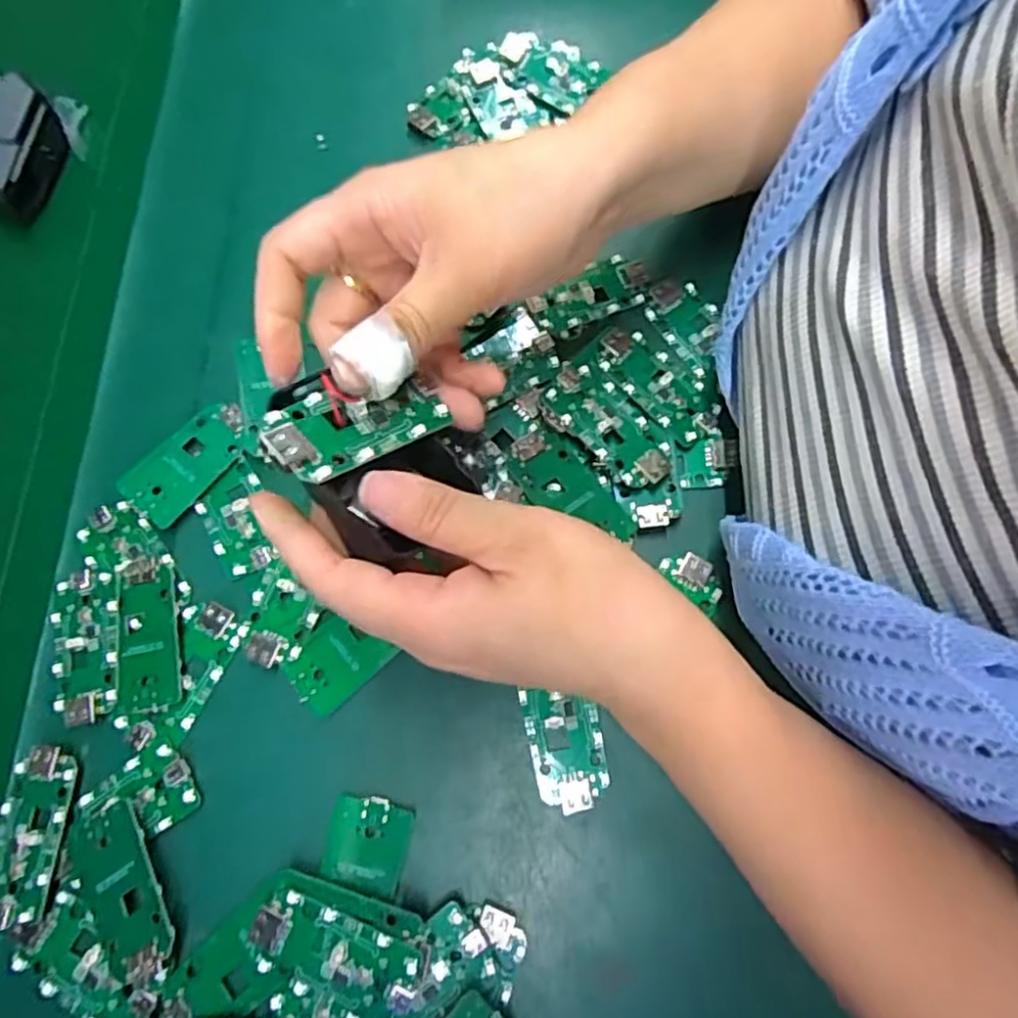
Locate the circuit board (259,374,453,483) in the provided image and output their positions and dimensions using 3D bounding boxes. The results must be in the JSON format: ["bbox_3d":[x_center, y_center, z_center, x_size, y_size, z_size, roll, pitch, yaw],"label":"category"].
[{"bbox_3d":[-0.048,-0.028,0.219,0.062,0.006,0.029,-24,73,-36],"label":"circuit board"}]

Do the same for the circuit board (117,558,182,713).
[{"bbox_3d":[-0.155,0.053,0.291,0.026,0.007,0.063,-9,75,-1],"label":"circuit board"}]

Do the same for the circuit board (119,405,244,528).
[{"bbox_3d":[-0.147,-0.023,0.311,0.032,0.004,0.060,38,71,10],"label":"circuit board"}]

